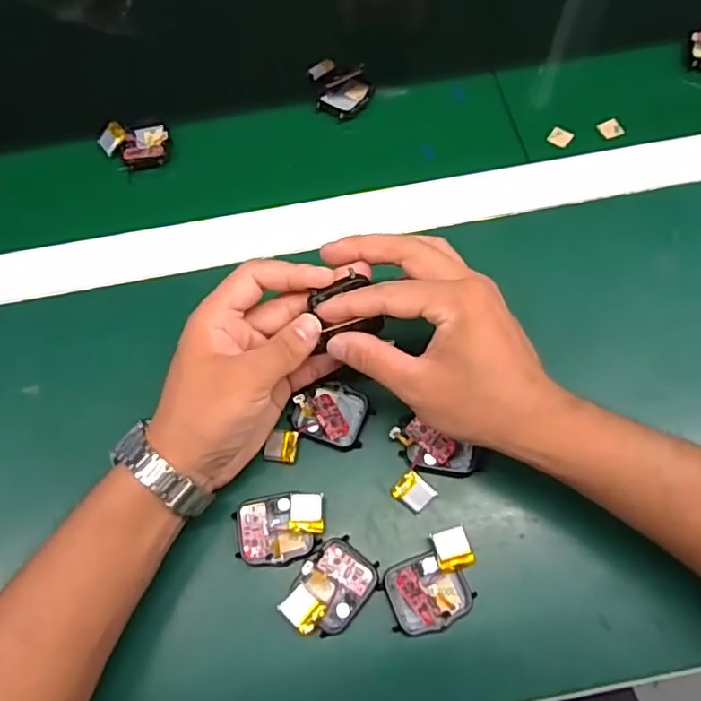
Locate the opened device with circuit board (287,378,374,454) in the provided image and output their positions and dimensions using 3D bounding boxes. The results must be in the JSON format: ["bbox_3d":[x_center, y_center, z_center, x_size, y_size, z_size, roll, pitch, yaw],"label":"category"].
[{"bbox_3d":[-0.011,0.038,0.364,0.045,0.010,0.039,21,74,8],"label":"opened device with circuit board"}]

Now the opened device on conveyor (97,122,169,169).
[{"bbox_3d":[-0.169,-0.161,0.459,0.050,0.015,0.041,-11,72,-2],"label":"opened device on conveyor"}]

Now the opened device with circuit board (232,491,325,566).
[{"bbox_3d":[-0.040,0.103,0.340,0.050,0.018,0.037,-8,72,-1],"label":"opened device with circuit board"}]

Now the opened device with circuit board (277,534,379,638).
[{"bbox_3d":[-0.011,0.132,0.326,0.036,0.023,0.050,37,77,12],"label":"opened device with circuit board"}]

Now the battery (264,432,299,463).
[{"bbox_3d":[-0.043,0.058,0.357,0.020,0.004,0.018,4,90,16],"label":"battery"}]

